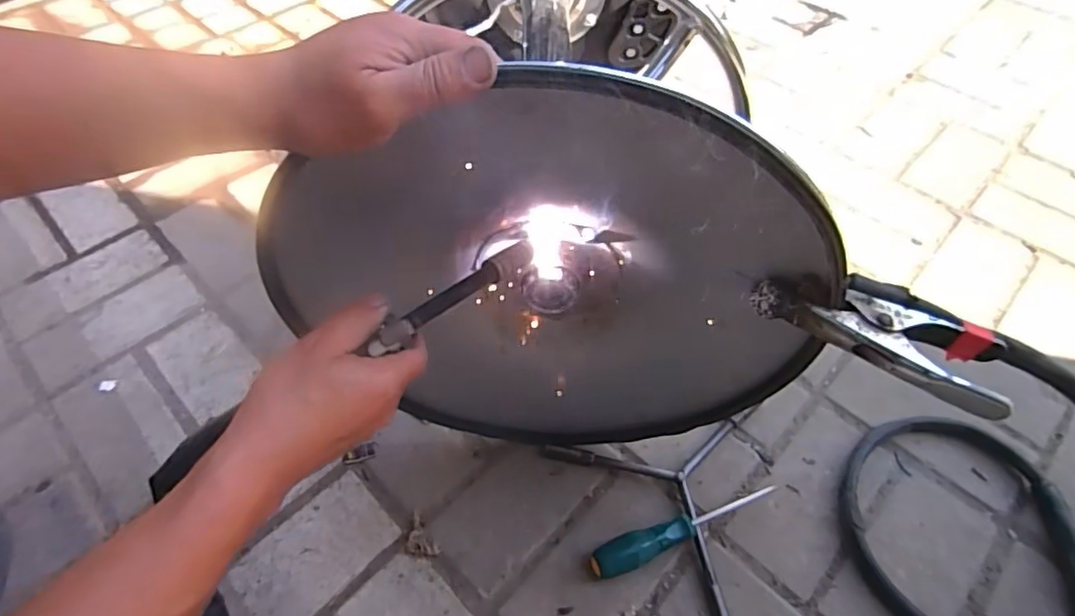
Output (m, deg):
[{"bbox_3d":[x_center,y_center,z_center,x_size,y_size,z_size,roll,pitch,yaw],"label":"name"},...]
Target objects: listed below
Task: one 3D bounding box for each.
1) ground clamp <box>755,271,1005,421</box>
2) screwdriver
[{"bbox_3d":[0.237,0.012,0.399,0.167,0.037,0.065,24,56,18],"label":"ground clamp"},{"bbox_3d":[0.137,0.205,0.539,0.188,0.027,0.029,-18,54,-14],"label":"screwdriver"}]

